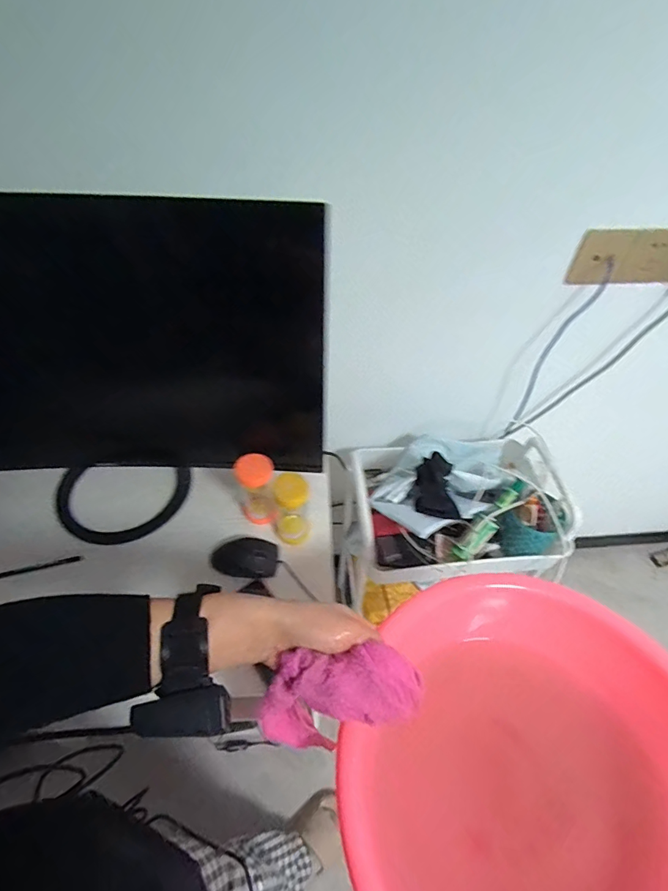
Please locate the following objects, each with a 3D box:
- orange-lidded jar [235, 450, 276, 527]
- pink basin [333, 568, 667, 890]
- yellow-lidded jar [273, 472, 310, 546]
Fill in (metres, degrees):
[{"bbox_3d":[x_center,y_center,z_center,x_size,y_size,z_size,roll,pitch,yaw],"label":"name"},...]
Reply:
[{"bbox_3d":[-0.124,0.078,0.726,0.057,0.137,0.057,1,49,-1],"label":"orange-lidded jar"},{"bbox_3d":[0.166,0.299,0.388,0.296,0.108,0.314,1,49,-1],"label":"pink basin"},{"bbox_3d":[-0.069,0.101,0.712,0.053,0.130,0.055,1,49,-1],"label":"yellow-lidded jar"}]

